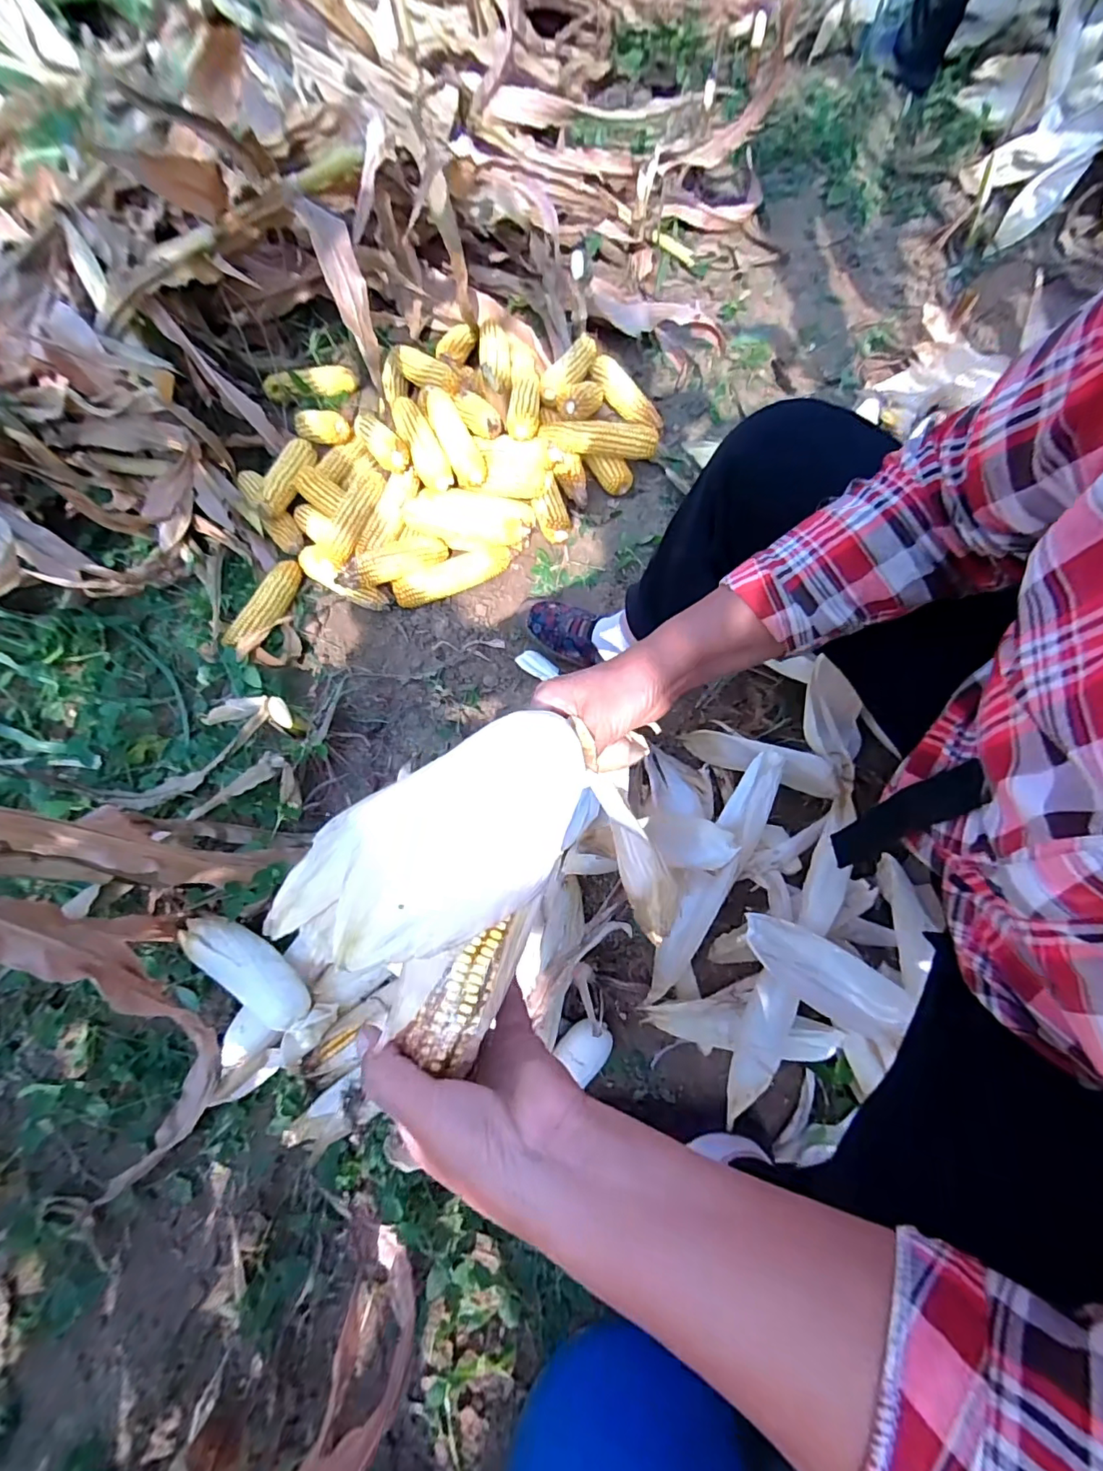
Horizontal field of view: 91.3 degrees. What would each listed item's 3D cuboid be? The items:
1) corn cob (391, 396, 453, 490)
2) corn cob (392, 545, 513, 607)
[{"bbox_3d":[-0.220,-0.492,0.911,0.054,0.044,0.181,-24,68,-5],"label":"corn cob"},{"bbox_3d":[-0.164,-0.265,0.887,0.198,0.051,0.056,-22,68,-5],"label":"corn cob"}]

